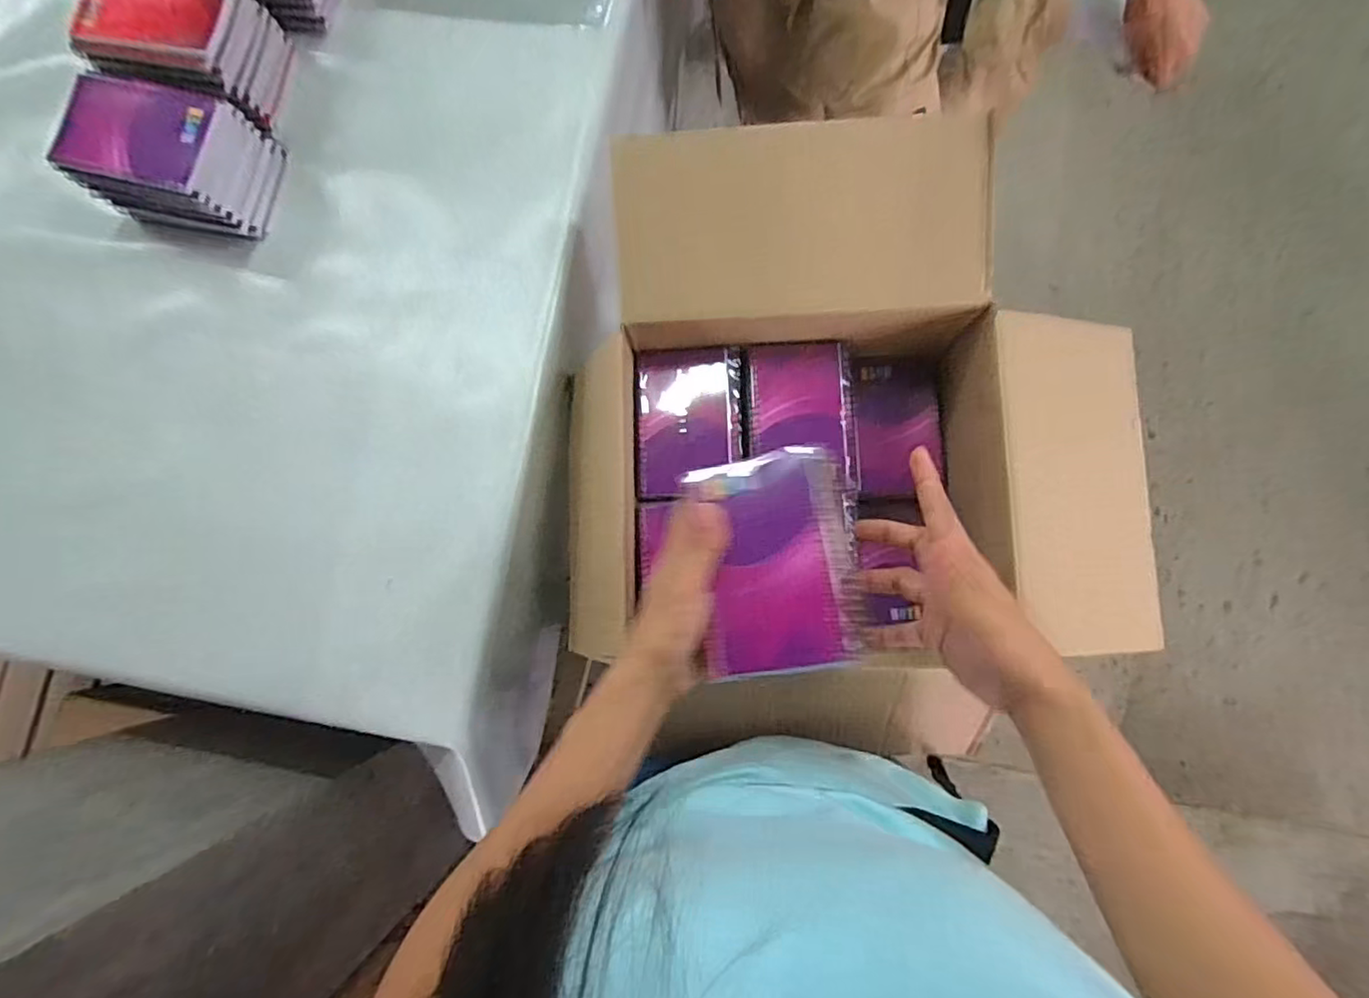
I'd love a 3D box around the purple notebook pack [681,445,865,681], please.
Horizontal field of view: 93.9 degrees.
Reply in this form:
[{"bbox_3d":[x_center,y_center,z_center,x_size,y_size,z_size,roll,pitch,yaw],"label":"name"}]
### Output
[{"bbox_3d":[0.059,0.038,0.395,0.087,0.034,0.130,-9,82,17],"label":"purple notebook pack"}]

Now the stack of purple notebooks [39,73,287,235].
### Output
[{"bbox_3d":[-0.464,-0.308,0.585,0.147,0.085,0.102,13,84,5],"label":"stack of purple notebooks"}]

